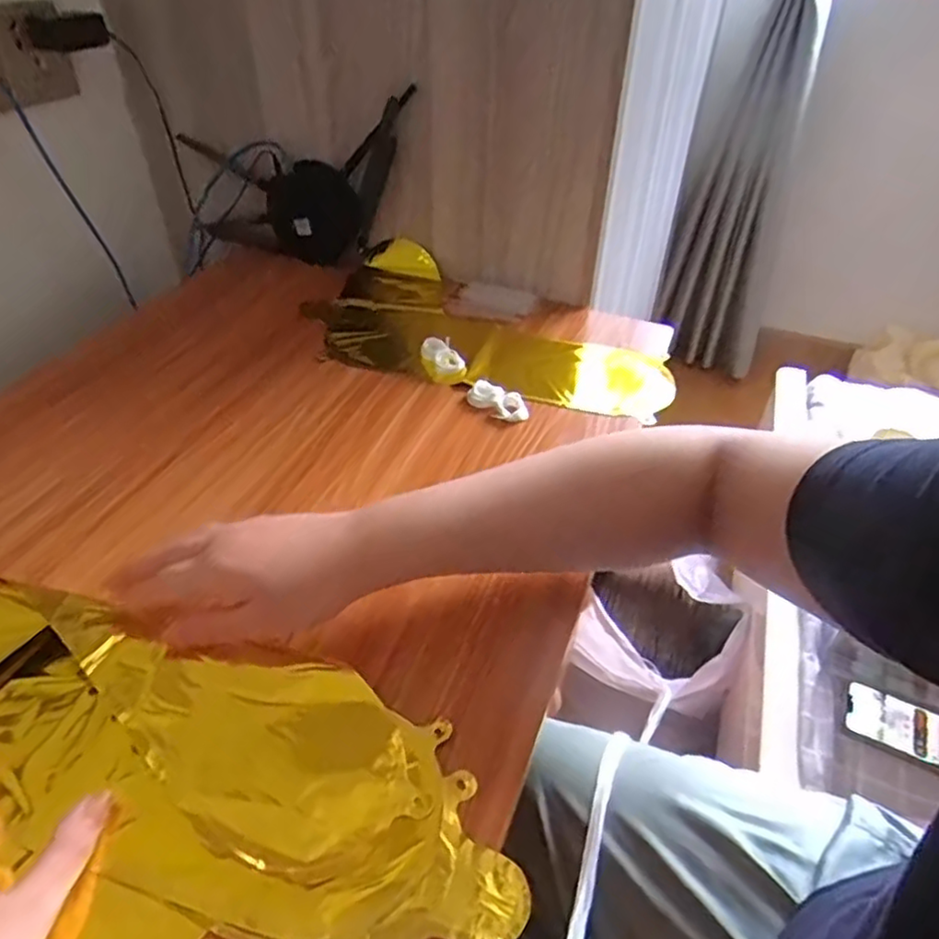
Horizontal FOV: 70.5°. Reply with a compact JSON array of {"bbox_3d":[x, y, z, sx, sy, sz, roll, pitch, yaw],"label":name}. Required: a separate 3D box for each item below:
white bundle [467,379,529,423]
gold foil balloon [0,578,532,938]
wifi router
[{"bbox_3d":[0.025,-0.063,0.608,0.029,0.017,0.060,-30,50,-32],"label":"white bundle"},{"bbox_3d":[-0.180,0.157,0.347,0.407,0.031,0.228,30,47,28],"label":"gold foil balloon"},{"bbox_3d":[-0.215,-0.334,0.778,0.305,0.170,0.061,15,42,14],"label":"wifi router"}]

